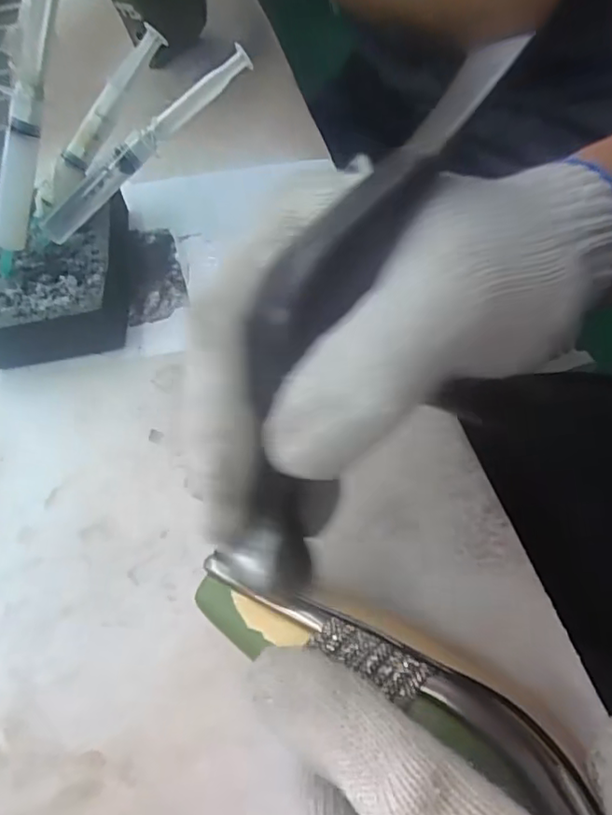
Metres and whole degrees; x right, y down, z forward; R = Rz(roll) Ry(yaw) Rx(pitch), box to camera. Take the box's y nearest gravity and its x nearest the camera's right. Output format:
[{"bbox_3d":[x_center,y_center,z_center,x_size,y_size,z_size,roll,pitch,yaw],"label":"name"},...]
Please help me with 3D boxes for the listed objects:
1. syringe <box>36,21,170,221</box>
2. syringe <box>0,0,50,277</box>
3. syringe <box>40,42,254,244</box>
[{"bbox_3d":[-0.126,-0.170,0.351,0.020,0.017,0.125,43,100,28],"label":"syringe"},{"bbox_3d":[-0.145,-0.145,0.298,0.016,0.167,0.016,-12,47,-46],"label":"syringe"},{"bbox_3d":[-0.094,-0.152,0.340,0.154,0.019,0.011,-39,58,5],"label":"syringe"}]

